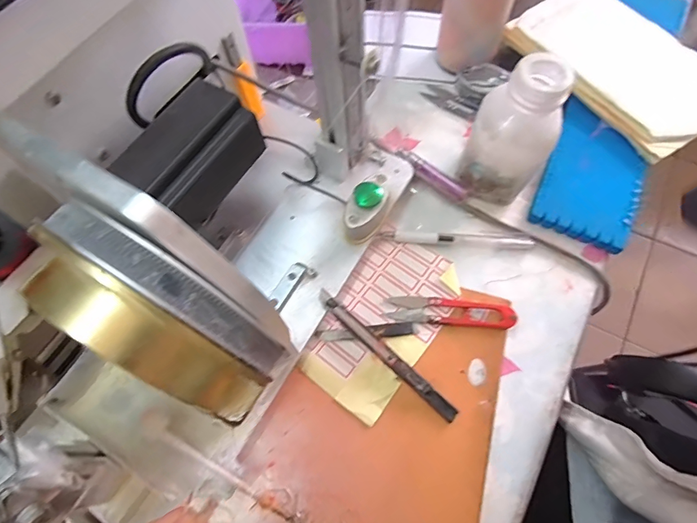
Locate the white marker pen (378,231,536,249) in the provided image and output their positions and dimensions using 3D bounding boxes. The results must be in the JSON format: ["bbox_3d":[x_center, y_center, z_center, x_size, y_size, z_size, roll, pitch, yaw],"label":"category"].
[{"bbox_3d":[0.094,-0.020,0.360,0.130,0.008,0.010,4,68,3],"label":"white marker pen"}]

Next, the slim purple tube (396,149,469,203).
[{"bbox_3d":[0.076,-0.080,0.382,0.076,0.012,0.014,36,73,15],"label":"slim purple tube"}]

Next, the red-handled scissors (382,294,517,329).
[{"bbox_3d":[0.081,0.040,0.333,0.099,0.010,0.022,6,68,4],"label":"red-handled scissors"}]

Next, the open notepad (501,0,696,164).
[{"bbox_3d":[0.279,-0.205,0.417,0.149,0.022,0.203,-33,71,-12],"label":"open notepad"}]

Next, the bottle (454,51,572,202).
[{"bbox_3d":[0.131,-0.102,0.328,0.063,0.120,0.052,27,71,12],"label":"bottle"}]

